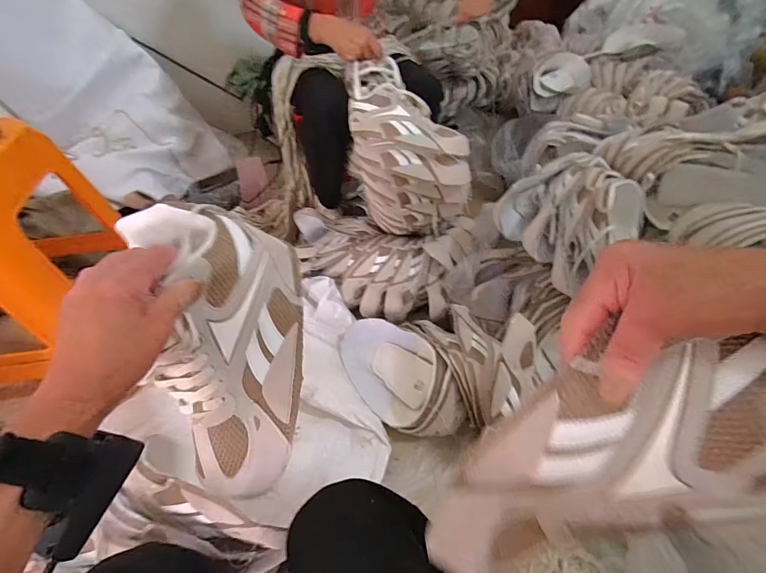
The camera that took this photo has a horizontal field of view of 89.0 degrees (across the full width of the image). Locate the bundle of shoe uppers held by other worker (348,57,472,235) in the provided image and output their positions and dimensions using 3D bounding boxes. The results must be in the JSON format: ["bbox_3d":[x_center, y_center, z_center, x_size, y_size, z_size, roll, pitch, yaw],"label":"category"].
[{"bbox_3d":[0.057,-0.226,0.813,0.242,0.330,0.135,7,50,8],"label":"bundle of shoe uppers held by other worker"}]

